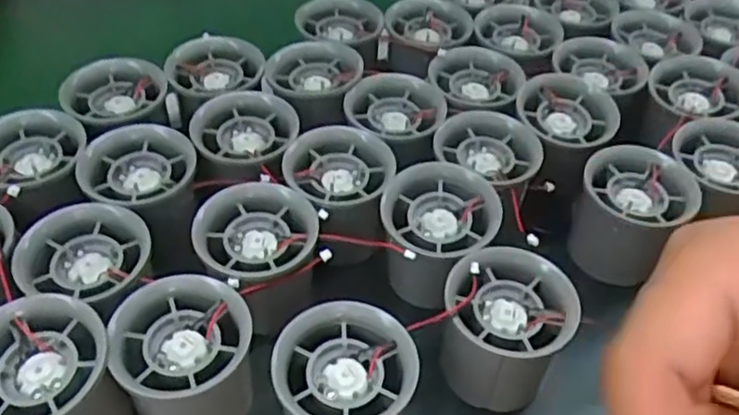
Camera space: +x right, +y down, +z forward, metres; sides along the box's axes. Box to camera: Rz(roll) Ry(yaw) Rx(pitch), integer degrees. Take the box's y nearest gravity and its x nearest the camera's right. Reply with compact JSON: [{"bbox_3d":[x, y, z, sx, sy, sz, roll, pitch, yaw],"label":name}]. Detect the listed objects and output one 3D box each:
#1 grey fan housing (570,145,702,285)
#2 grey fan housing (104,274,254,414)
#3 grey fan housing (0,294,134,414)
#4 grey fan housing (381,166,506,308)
[{"bbox_3d":[0.135,0.006,0.359,0.056,0.052,0.060,18,47,11],"label":"grey fan housing"},{"bbox_3d":[-0.078,0.067,0.292,0.055,0.052,0.053,3,46,-3],"label":"grey fan housing"},{"bbox_3d":[-0.129,0.073,0.273,0.054,0.057,0.047,-33,57,-31],"label":"grey fan housing"},{"bbox_3d":[0.033,0.016,0.340,0.054,0.051,0.054,3,46,-3],"label":"grey fan housing"}]

